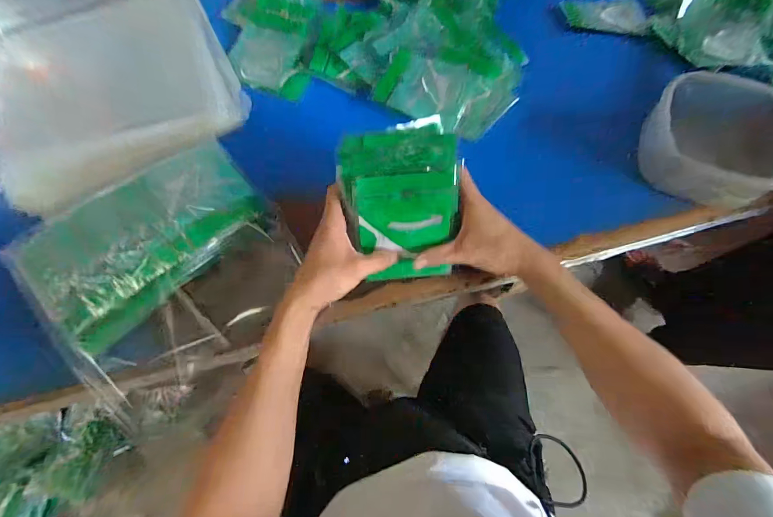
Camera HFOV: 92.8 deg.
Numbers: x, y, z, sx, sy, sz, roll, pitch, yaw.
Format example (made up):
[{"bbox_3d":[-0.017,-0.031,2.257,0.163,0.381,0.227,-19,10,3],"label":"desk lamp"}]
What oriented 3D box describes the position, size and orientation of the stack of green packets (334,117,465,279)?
[{"bbox_3d":[0.020,-0.053,0.409,0.123,0.026,0.176,-11,113,-1],"label":"stack of green packets"}]

